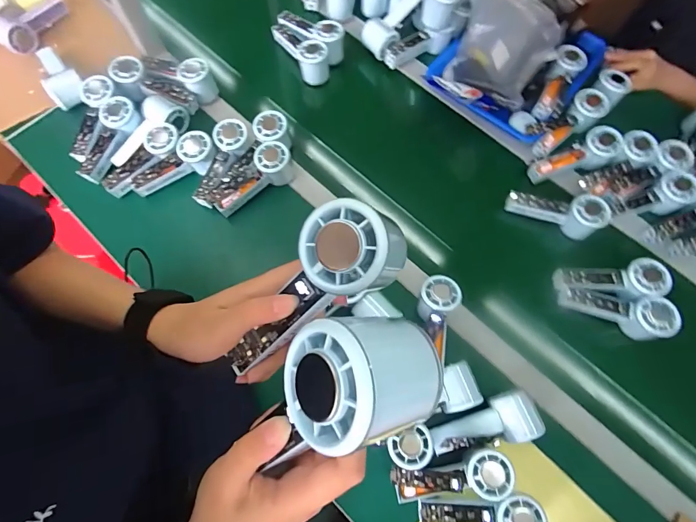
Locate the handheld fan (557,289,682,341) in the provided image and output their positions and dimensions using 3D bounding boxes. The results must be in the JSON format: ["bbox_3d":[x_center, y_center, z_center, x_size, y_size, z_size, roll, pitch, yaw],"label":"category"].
[{"bbox_3d":[0.411,0.075,0.583,0.154,0.052,0.064,14,71,25],"label":"handheld fan"}]

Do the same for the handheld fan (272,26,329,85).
[{"bbox_3d":[-0.090,-0.418,0.735,0.052,0.060,0.153,-29,75,-10],"label":"handheld fan"}]

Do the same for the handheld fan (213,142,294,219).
[{"bbox_3d":[-0.160,-0.137,0.643,0.153,0.055,0.059,-40,77,0],"label":"handheld fan"}]

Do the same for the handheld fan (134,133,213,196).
[{"bbox_3d":[-0.295,-0.161,0.642,0.153,0.048,0.056,-31,75,3],"label":"handheld fan"}]

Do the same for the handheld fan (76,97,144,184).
[{"bbox_3d":[-0.415,-0.208,0.649,0.059,0.031,0.147,24,87,7],"label":"handheld fan"}]

